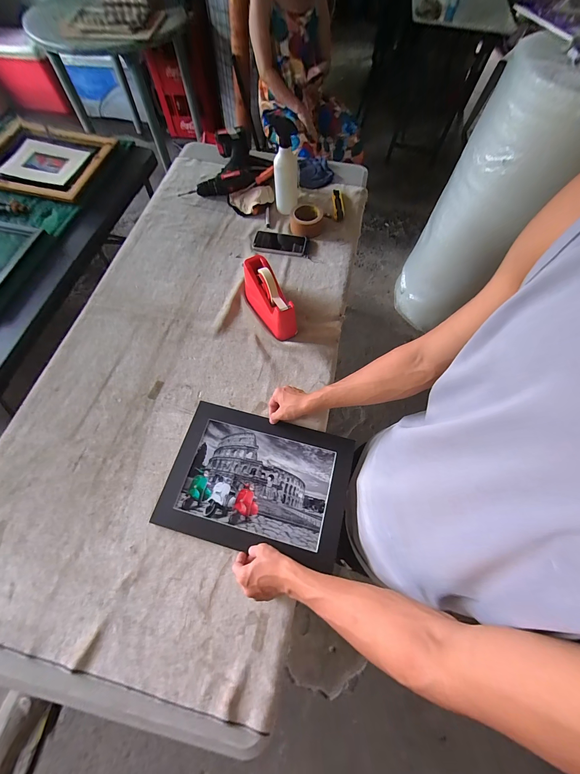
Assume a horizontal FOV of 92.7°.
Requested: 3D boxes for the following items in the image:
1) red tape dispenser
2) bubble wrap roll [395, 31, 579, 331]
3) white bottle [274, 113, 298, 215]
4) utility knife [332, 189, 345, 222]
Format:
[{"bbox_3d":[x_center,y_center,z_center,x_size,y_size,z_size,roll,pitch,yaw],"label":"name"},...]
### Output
[{"bbox_3d":[-0.059,-0.226,0.715,0.077,0.108,0.210,-27,70,-11],"label":"red tape dispenser"},{"bbox_3d":[0.825,-0.693,1.211,0.344,0.975,0.434,-26,70,-13],"label":"bubble wrap roll"},{"bbox_3d":[-0.012,-0.652,0.838,0.067,0.233,0.088,7,67,3],"label":"white bottle"},{"bbox_3d":[0.159,-0.609,0.921,0.035,0.013,0.160,-1,67,0],"label":"utility knife"}]

